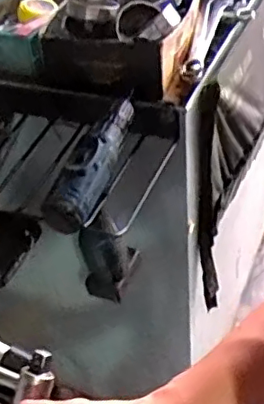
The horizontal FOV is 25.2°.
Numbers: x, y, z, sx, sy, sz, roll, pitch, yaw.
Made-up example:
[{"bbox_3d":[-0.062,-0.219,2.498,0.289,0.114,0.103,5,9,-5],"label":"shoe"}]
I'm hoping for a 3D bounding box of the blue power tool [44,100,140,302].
[{"bbox_3d":[-0.041,-0.047,0.689,0.050,0.059,0.191,11,45,19],"label":"blue power tool"}]

